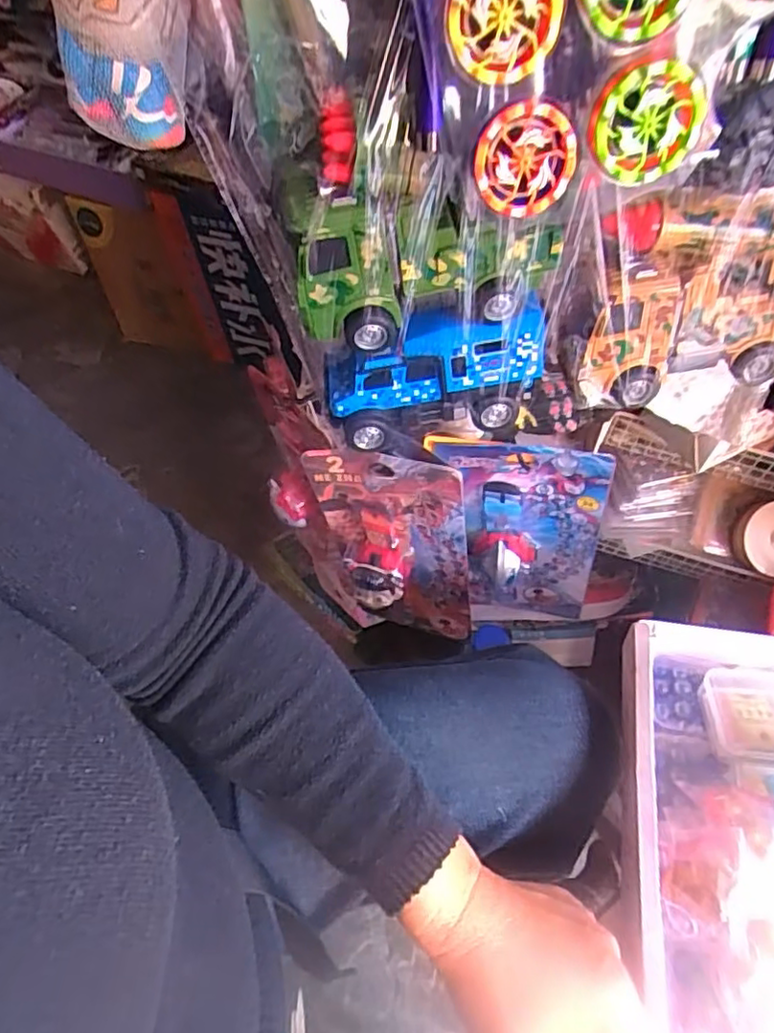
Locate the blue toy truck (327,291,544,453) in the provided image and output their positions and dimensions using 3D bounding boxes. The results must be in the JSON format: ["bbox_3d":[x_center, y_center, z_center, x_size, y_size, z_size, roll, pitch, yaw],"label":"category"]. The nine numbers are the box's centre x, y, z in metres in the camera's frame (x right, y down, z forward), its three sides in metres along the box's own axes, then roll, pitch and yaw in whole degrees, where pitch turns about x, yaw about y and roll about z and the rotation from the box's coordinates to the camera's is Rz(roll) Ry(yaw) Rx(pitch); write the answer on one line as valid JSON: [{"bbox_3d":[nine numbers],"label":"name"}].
[{"bbox_3d":[0.026,-0.093,0.402,0.141,0.098,0.055,6,56,9],"label":"blue toy truck"}]

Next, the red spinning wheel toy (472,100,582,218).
[{"bbox_3d":[0.059,-0.151,0.265,0.043,0.041,0.011,-5,55,1],"label":"red spinning wheel toy"}]

